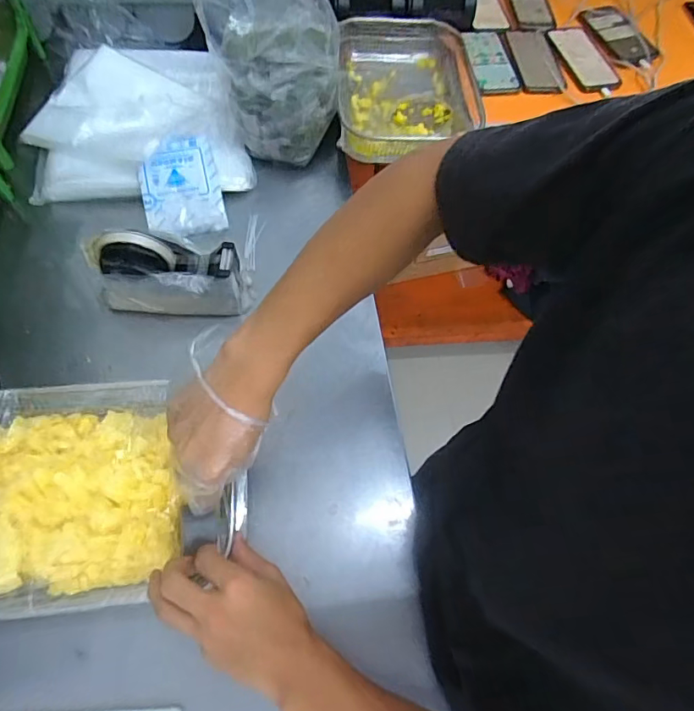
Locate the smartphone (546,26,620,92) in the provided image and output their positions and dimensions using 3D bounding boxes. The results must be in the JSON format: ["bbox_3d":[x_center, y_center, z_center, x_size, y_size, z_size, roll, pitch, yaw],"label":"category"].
[{"bbox_3d":[0.420,-0.538,0.878,0.079,0.009,0.168,-13,64,-10],"label":"smartphone"}]

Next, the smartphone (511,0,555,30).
[{"bbox_3d":[0.364,-0.700,0.968,0.076,0.016,0.182,-3,63,-5],"label":"smartphone"}]

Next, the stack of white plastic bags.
[{"bbox_3d":[-0.321,-0.366,0.746,0.311,0.054,0.297,-10,64,-9],"label":"stack of white plastic bags"}]

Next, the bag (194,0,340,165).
[{"bbox_3d":[-0.106,-0.443,0.679,0.185,0.250,0.193,-6,63,-6],"label":"bag"}]

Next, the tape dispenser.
[{"bbox_3d":[-0.217,-0.104,0.589,0.174,0.106,0.070,-2,63,-5],"label":"tape dispenser"}]

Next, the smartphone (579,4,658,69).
[{"bbox_3d":[0.505,-0.603,0.912,0.093,0.012,0.192,-13,64,-10],"label":"smartphone"}]

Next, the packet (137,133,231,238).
[{"bbox_3d":[-0.234,-0.242,0.688,0.104,0.013,0.150,-11,79,-13],"label":"packet"}]

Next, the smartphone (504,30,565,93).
[{"bbox_3d":[0.339,-0.538,0.877,0.074,0.009,0.181,-1,63,-4],"label":"smartphone"}]

